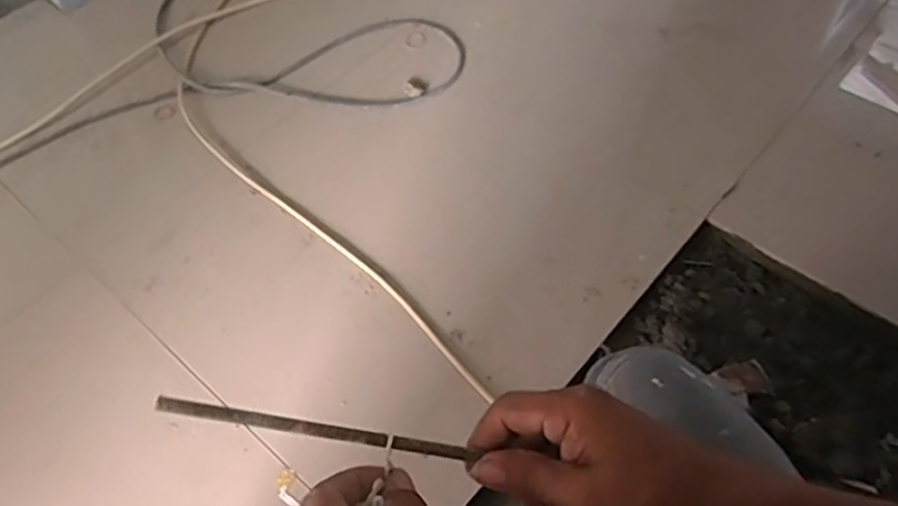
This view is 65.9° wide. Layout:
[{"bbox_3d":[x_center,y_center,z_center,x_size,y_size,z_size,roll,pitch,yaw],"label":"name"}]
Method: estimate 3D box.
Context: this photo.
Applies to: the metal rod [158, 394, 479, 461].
[{"bbox_3d":[-0.067,0.093,0.364,0.163,0.005,0.008,14,54,-16],"label":"metal rod"}]

